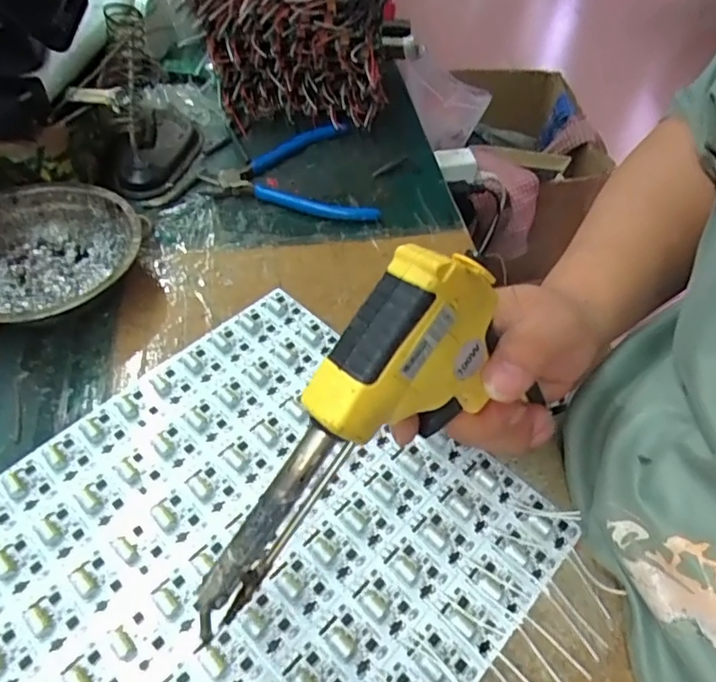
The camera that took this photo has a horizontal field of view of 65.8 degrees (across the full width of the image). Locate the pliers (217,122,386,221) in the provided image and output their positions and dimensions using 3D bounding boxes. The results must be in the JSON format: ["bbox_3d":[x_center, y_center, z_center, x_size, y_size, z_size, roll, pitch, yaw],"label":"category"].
[{"bbox_3d":[-0.055,-0.140,0.472,0.118,0.015,0.128,-12,54,-12],"label":"pliers"}]

